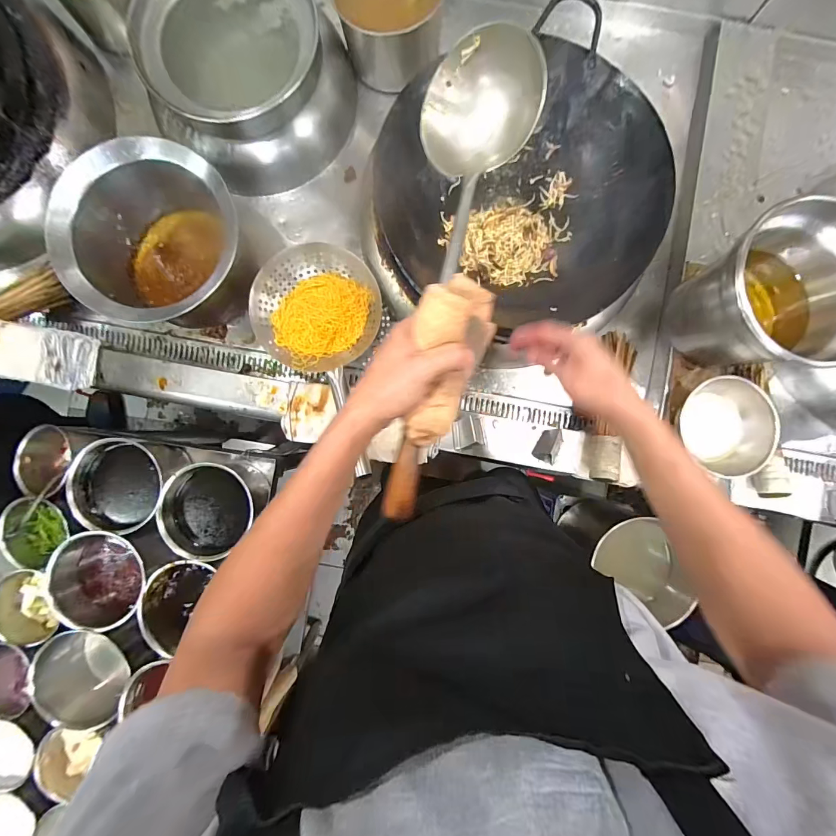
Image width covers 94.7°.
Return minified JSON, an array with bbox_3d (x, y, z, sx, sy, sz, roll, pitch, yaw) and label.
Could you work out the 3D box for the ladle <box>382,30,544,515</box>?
[{"bbox_3d":[0.035,-0.155,0.402,0.121,0.089,0.516,10,85,-1],"label":"ladle"}]

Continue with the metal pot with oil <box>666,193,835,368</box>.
[{"bbox_3d":[0.548,-0.179,0.625,0.216,0.217,0.227,0,87,-1],"label":"metal pot with oil"}]

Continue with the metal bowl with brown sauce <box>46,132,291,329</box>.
[{"bbox_3d":[-0.422,-0.300,0.666,0.271,0.202,0.272,0,87,-1],"label":"metal bowl with brown sauce"}]

